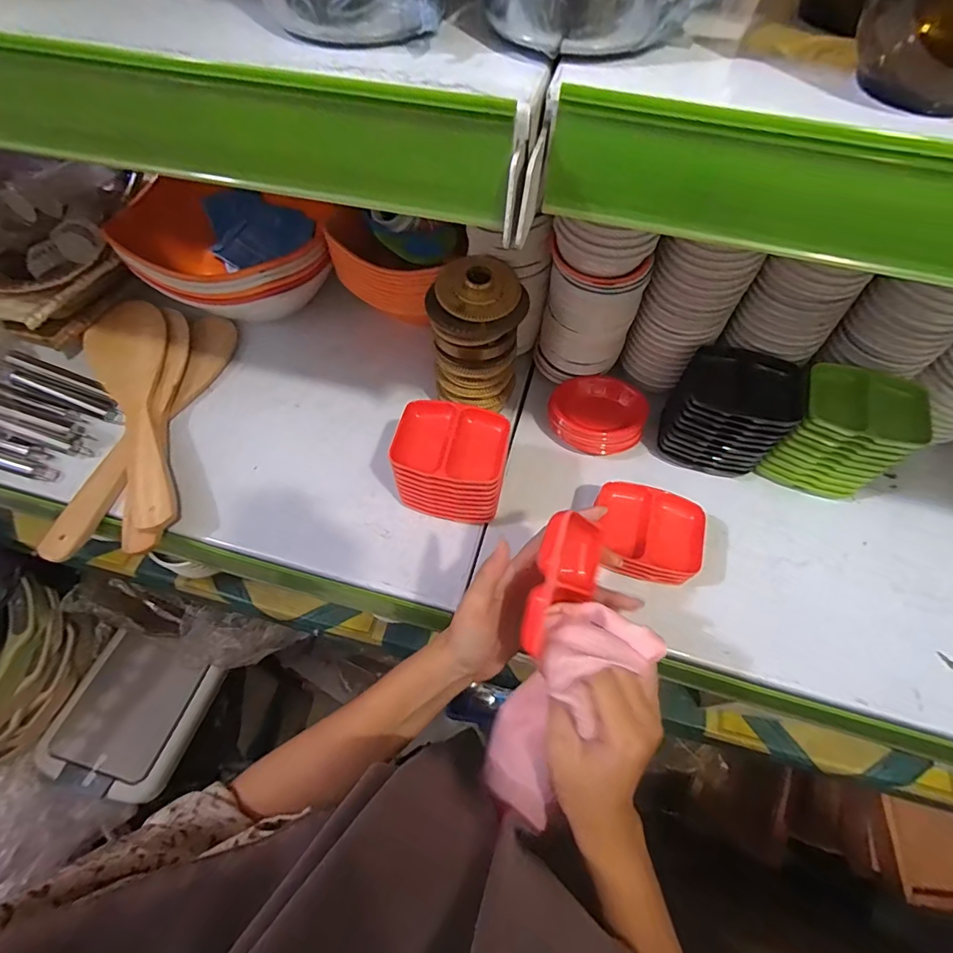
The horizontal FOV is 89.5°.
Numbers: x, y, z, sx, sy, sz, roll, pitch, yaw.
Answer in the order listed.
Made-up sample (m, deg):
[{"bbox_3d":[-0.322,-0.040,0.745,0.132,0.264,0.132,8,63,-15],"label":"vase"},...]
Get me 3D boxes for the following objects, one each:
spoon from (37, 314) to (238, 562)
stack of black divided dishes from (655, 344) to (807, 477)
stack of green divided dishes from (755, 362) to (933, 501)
[{"bbox_3d":[-0.355,-0.059,0.526,0.051,0.022,0.320,13,62,7],"label":"spoon"},{"bbox_3d":[0.249,-0.063,0.482,0.107,0.116,0.090,28,64,14],"label":"stack of black divided dishes"},{"bbox_3d":[0.351,-0.042,0.474,0.096,0.112,0.074,21,63,10],"label":"stack of green divided dishes"}]

